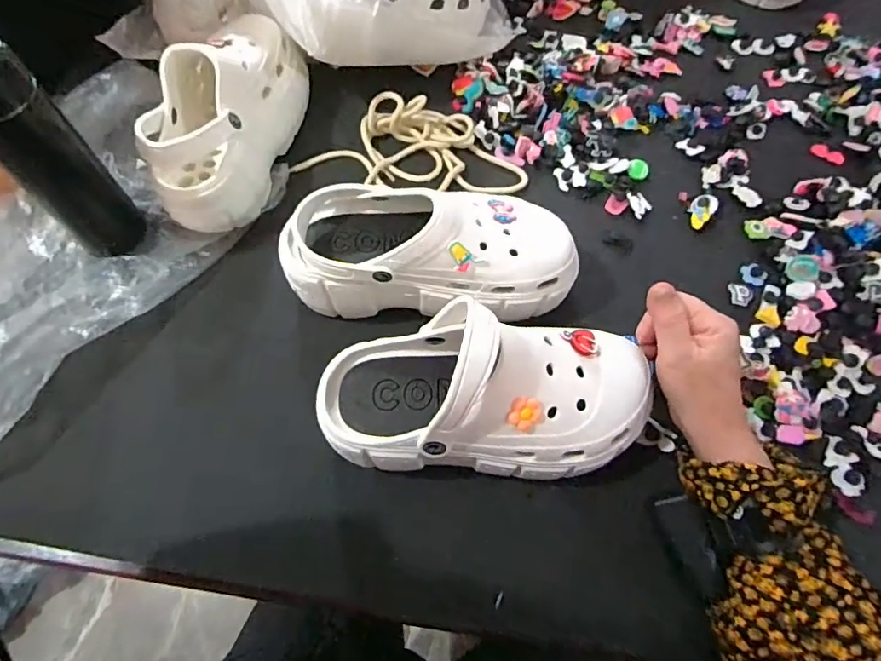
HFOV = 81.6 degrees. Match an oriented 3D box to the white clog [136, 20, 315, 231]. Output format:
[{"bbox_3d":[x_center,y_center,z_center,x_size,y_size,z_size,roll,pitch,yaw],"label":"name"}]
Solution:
[{"bbox_3d":[-0.211,-0.214,0.511,0.087,0.105,0.240,11,64,6],"label":"white clog"}]

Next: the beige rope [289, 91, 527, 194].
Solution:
[{"bbox_3d":[-0.026,-0.203,0.547,0.239,0.033,0.097,9,64,5],"label":"beige rope"}]

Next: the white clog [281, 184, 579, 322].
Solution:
[{"bbox_3d":[-0.008,-0.070,0.444,0.251,0.105,0.104,3,64,2],"label":"white clog"}]

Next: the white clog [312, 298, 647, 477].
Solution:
[{"bbox_3d":[0.030,0.039,0.354,0.237,0.106,0.095,-1,64,3],"label":"white clog"}]

